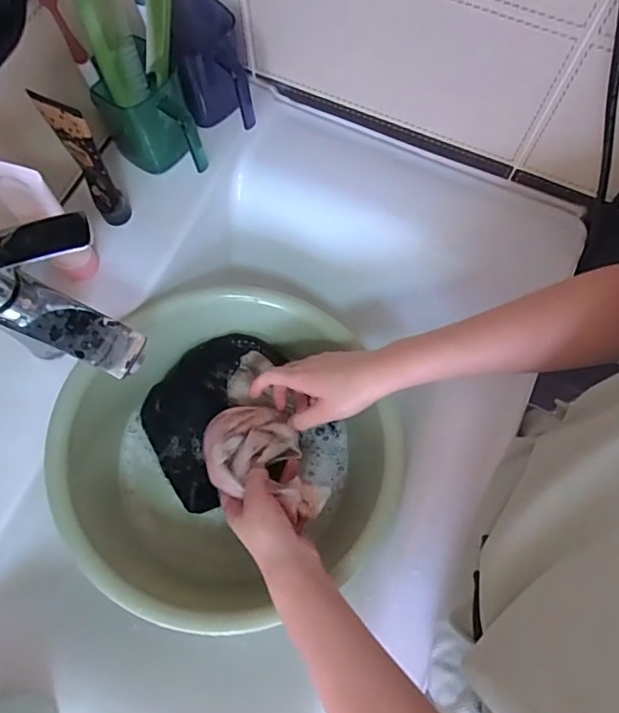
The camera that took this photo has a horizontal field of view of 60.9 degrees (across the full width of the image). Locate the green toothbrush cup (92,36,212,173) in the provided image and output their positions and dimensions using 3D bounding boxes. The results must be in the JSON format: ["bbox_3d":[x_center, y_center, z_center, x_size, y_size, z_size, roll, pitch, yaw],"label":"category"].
[{"bbox_3d":[-0.146,-0.225,0.510,0.094,0.090,0.071,40,76,13],"label":"green toothbrush cup"}]

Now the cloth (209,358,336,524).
[{"bbox_3d":[-0.045,0.102,0.495,0.086,0.054,0.126,-31,73,-9],"label":"cloth"}]

